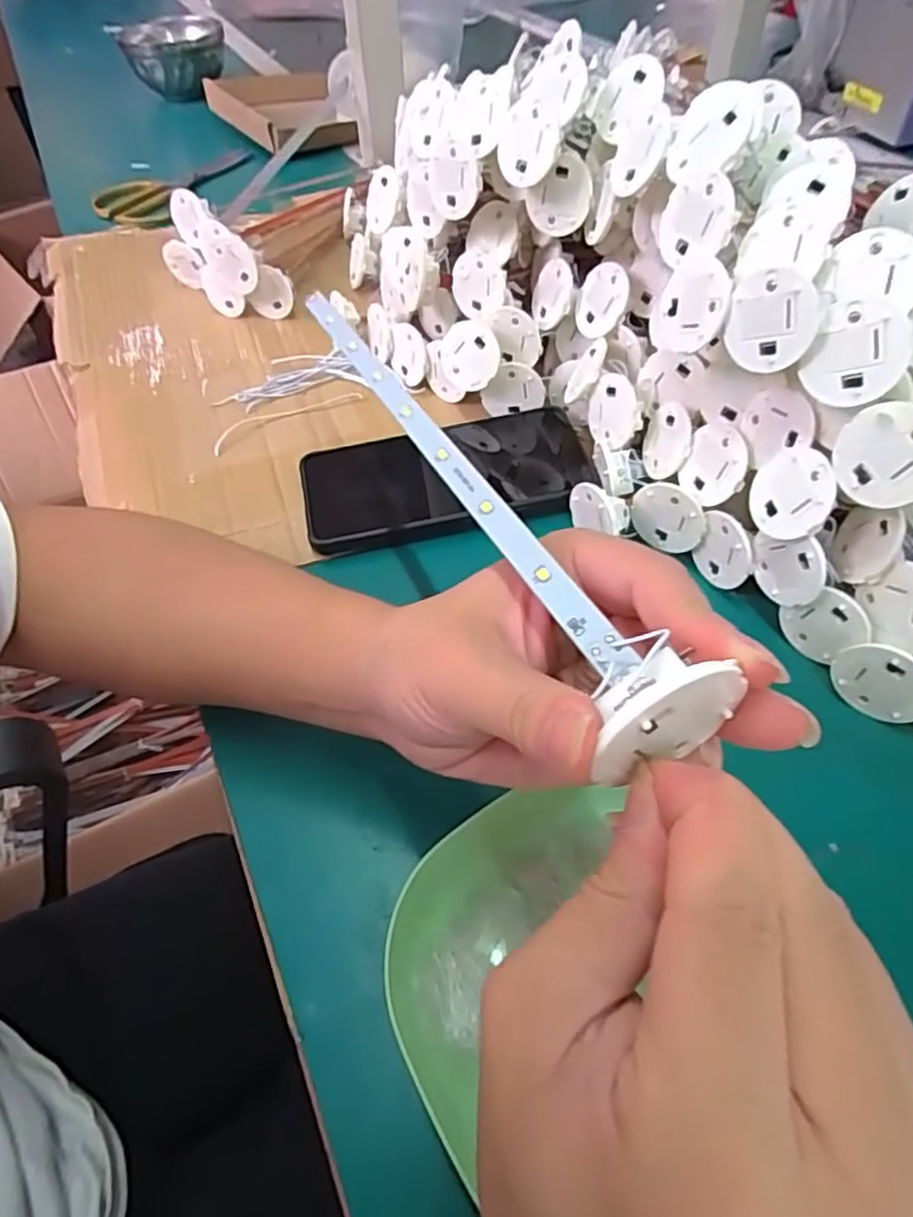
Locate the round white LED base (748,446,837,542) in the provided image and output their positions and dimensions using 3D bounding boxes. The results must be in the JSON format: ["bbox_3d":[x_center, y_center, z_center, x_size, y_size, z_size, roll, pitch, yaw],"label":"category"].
[{"bbox_3d":[0.144,-0.049,0.290,0.006,0.038,0.037,1,83,-31],"label":"round white LED base"}]

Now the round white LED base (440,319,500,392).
[{"bbox_3d":[0.008,-0.152,0.405,0.005,0.039,0.039,-24,77,-50],"label":"round white LED base"}]

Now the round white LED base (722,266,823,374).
[{"bbox_3d":[0.125,-0.115,0.270,0.005,0.037,0.036,-23,34,-35],"label":"round white LED base"}]

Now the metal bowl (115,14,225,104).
[{"bbox_3d":[-0.352,-0.692,0.849,0.119,0.078,0.123,-11,52,-7],"label":"metal bowl"}]

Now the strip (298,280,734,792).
[{"bbox_3d":[0.000,-0.058,0.230,0.033,0.030,0.266,-18,45,-12],"label":"strip"}]

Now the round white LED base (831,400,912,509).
[{"bbox_3d":[0.164,-0.058,0.258,0.004,0.038,0.036,-12,81,-33],"label":"round white LED base"}]

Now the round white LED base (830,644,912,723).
[{"bbox_3d":[0.179,0.032,0.283,0.037,0.037,0.008,30,58,23],"label":"round white LED base"}]

